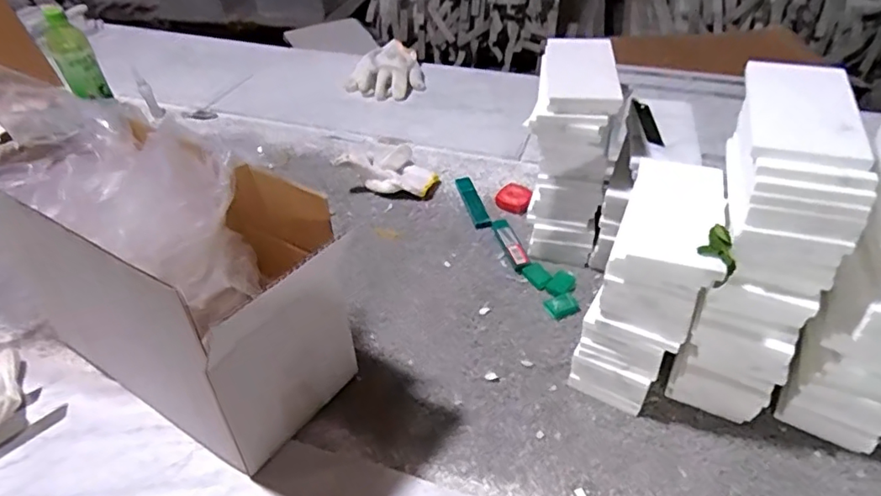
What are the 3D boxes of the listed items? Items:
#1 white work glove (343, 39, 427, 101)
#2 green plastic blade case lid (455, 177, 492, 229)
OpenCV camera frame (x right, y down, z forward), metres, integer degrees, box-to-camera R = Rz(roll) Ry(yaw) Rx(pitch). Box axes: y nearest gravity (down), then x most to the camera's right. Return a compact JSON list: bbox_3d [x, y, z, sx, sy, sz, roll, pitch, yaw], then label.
[{"bbox_3d":[-0.093,-0.352,1.150,0.136,0.047,0.179,22,45,26],"label":"white work glove"},{"bbox_3d":[0.049,-0.069,0.849,0.027,0.014,0.122,-11,41,-7],"label":"green plastic blade case lid"}]

